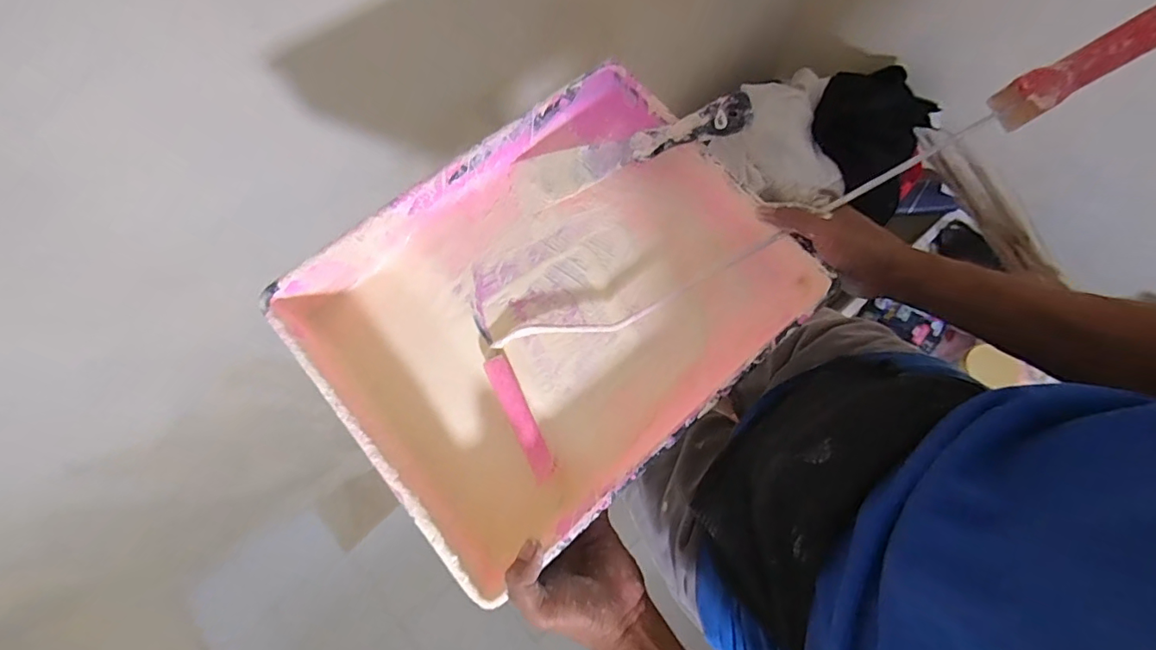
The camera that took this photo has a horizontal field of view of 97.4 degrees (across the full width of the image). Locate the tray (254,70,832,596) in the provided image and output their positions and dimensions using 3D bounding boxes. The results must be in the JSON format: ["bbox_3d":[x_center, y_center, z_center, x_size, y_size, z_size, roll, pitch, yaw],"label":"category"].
[{"bbox_3d":[-0.018,-0.013,0.423,0.345,0.097,0.276,-40,80,-10],"label":"tray"}]

